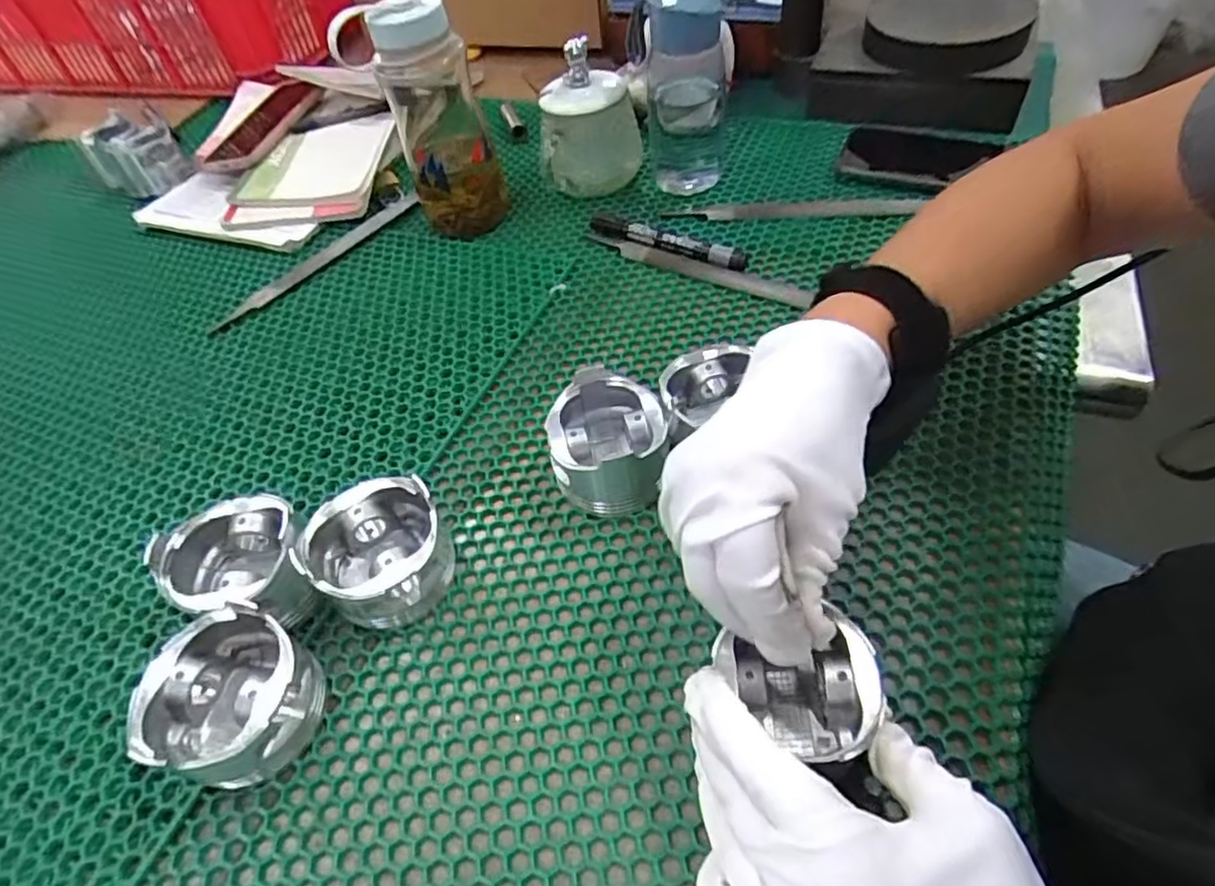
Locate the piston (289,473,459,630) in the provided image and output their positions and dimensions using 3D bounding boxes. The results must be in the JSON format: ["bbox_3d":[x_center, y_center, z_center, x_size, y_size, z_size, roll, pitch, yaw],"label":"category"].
[{"bbox_3d":[-0.128,0.064,0.357,0.075,0.050,0.067,-26,52,-13],"label":"piston"}]

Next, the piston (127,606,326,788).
[{"bbox_3d":[-0.180,0.126,0.313,0.065,0.052,0.070,-4,50,5],"label":"piston"}]

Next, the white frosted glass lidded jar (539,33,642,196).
[{"bbox_3d":[-0.016,-0.288,0.577,0.088,0.107,0.072,-6,50,3],"label":"white frosted glass lidded jar"}]

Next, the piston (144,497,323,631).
[{"bbox_3d":[-0.199,0.074,0.357,0.069,0.054,0.076,-30,53,-16],"label":"piston"}]

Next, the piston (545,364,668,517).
[{"bbox_3d":[0.001,0.001,0.388,0.068,0.054,0.078,-2,50,6],"label":"piston"}]

